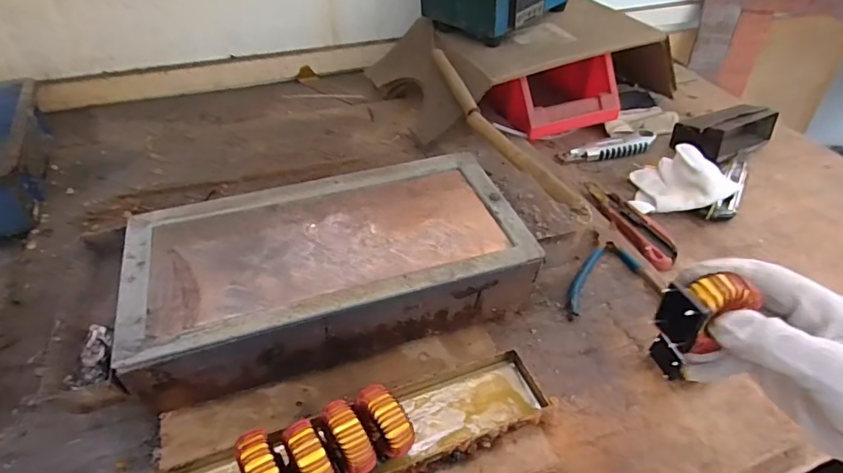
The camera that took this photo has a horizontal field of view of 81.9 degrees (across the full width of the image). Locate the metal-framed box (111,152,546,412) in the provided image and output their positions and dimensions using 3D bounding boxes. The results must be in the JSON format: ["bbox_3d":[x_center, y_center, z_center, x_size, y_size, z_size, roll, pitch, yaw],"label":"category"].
[{"bbox_3d":[-0.078,0.029,0.450,0.330,0.084,0.169,-12,45,-15],"label":"metal-framed box"}]

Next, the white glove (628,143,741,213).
[{"bbox_3d":[0.336,-0.069,0.628,0.120,0.052,0.118,23,47,21],"label":"white glove"}]

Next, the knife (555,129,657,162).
[{"bbox_3d":[0.283,-0.132,0.721,0.168,0.018,0.039,-16,46,-18],"label":"knife"}]

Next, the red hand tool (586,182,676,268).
[{"bbox_3d":[0.252,-0.020,0.593,0.052,0.012,0.160,-12,45,-15],"label":"red hand tool"}]

